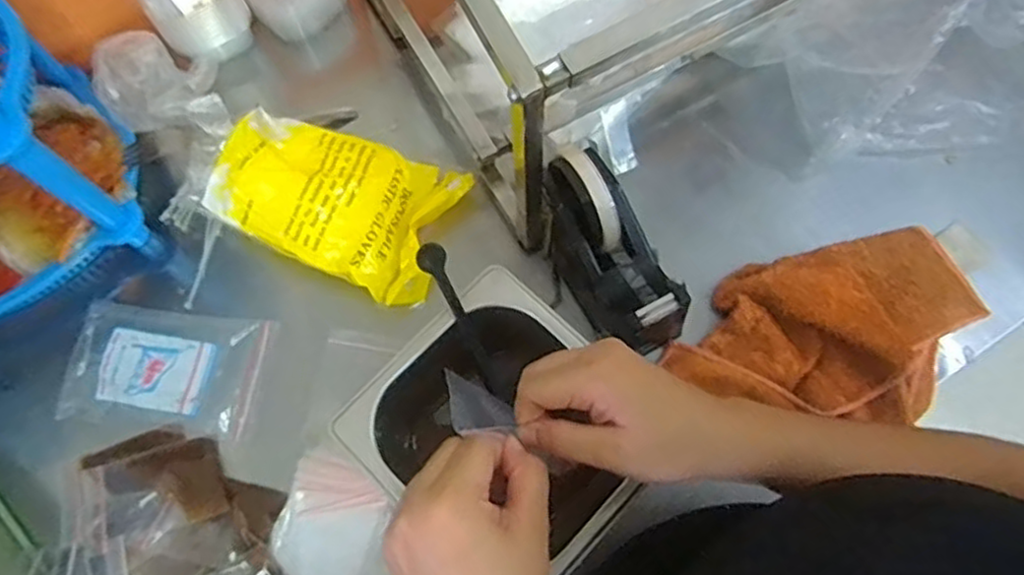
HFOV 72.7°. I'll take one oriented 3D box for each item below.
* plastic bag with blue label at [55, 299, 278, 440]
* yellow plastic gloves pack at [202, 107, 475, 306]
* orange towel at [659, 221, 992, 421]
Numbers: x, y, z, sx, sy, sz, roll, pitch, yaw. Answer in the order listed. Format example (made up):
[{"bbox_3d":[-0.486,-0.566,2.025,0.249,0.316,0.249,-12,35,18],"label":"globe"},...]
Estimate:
[{"bbox_3d":[-0.278,0.063,0.558,0.152,0.012,0.098,7,72,4],"label":"plastic bag with blue label"},{"bbox_3d":[-0.145,-0.075,0.569,0.183,0.062,0.122,18,73,8],"label":"yellow plastic gloves pack"},{"bbox_3d":[0.253,0.037,0.544,0.242,0.052,0.140,-15,72,-3],"label":"orange towel"}]

